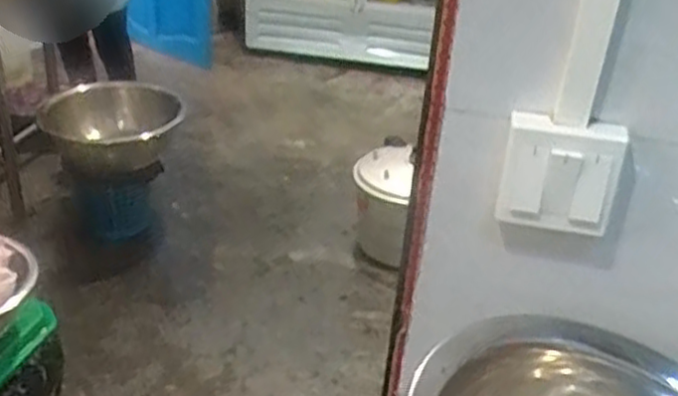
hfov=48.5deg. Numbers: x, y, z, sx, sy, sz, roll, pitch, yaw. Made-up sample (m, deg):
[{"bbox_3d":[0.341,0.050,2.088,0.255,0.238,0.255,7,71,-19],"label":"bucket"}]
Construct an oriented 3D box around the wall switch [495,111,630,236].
[{"bbox_3d":[0.168,-0.017,0.572,0.083,0.081,0.027,9,30,7],"label":"wall switch"}]

